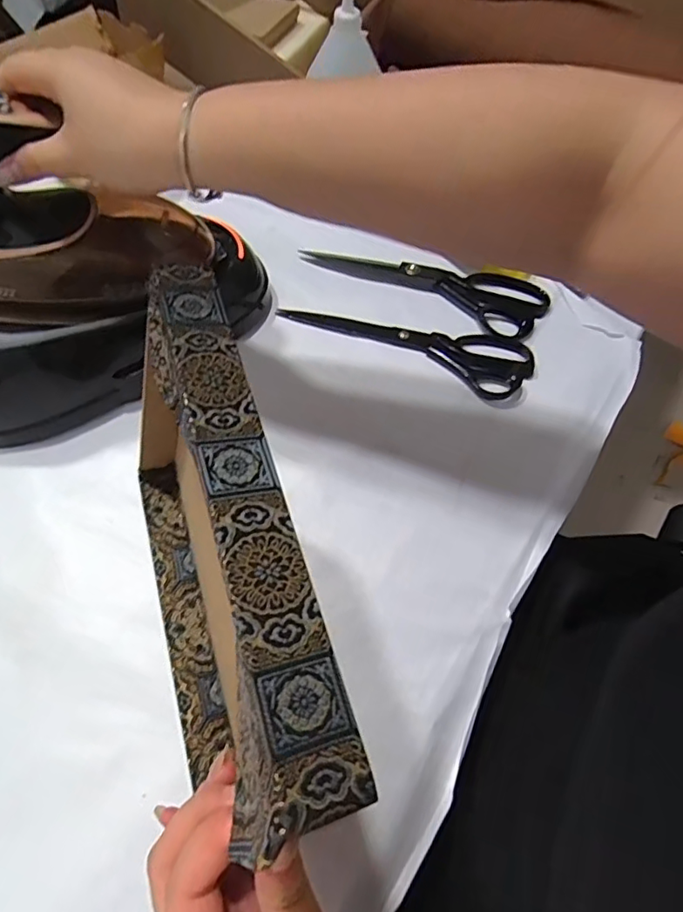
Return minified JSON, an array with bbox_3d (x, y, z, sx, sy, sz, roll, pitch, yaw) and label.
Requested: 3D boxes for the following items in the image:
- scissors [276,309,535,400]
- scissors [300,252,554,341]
[{"bbox_3d":[0.064,-0.120,0.535,0.239,0.011,0.072,25,61,14],"label":"scissors"},{"bbox_3d":[0.083,-0.179,0.558,0.244,0.023,0.063,23,60,12],"label":"scissors"}]

